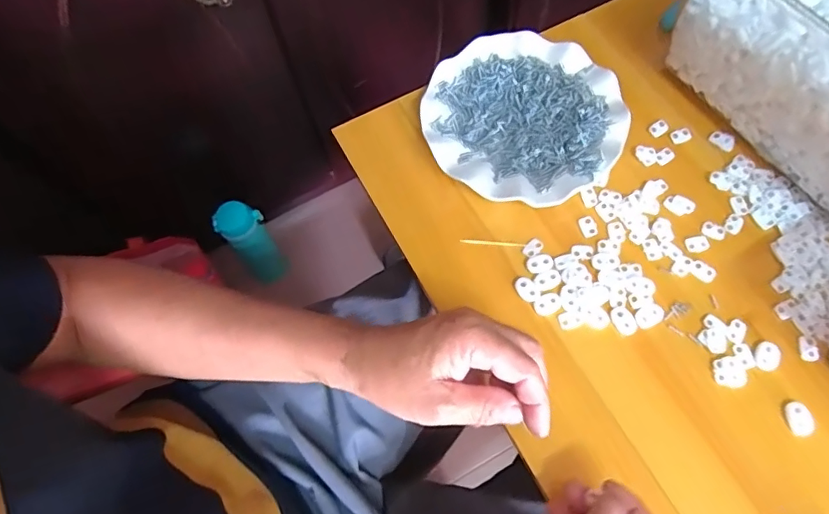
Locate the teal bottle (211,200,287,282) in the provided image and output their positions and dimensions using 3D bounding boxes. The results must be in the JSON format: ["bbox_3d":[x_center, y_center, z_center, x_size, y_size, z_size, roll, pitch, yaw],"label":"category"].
[{"bbox_3d":[-0.273,-0.023,0.866,0.065,0.181,0.063,-41,71,-14],"label":"teal bottle"}]

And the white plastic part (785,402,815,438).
[{"bbox_3d":[0.287,0.120,0.377,0.017,0.005,0.024,-3,67,1],"label":"white plastic part"}]

